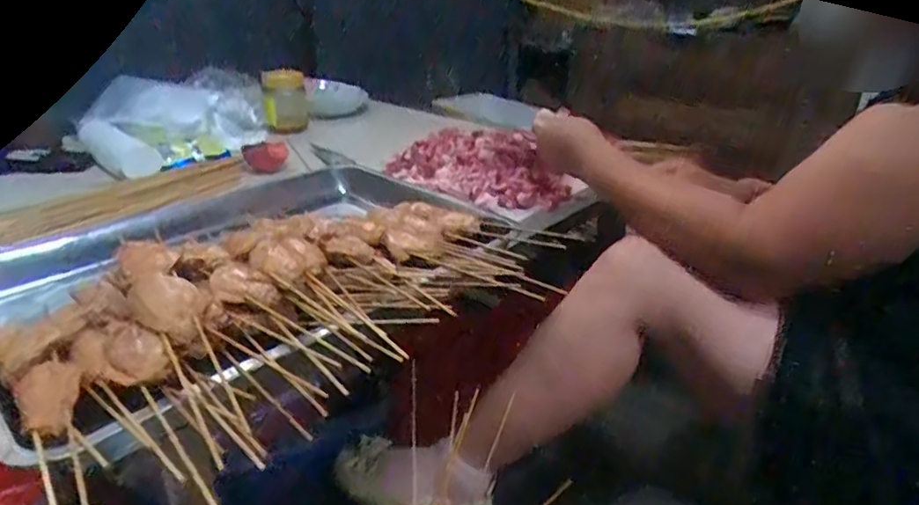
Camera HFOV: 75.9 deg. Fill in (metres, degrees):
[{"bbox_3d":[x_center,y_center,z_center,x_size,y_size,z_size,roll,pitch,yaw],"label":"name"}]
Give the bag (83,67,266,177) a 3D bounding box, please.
[{"bbox_3d":[-0.451,-0.223,0.951,0.263,0.082,0.319,-10,28,-22],"label":"bag"}]

